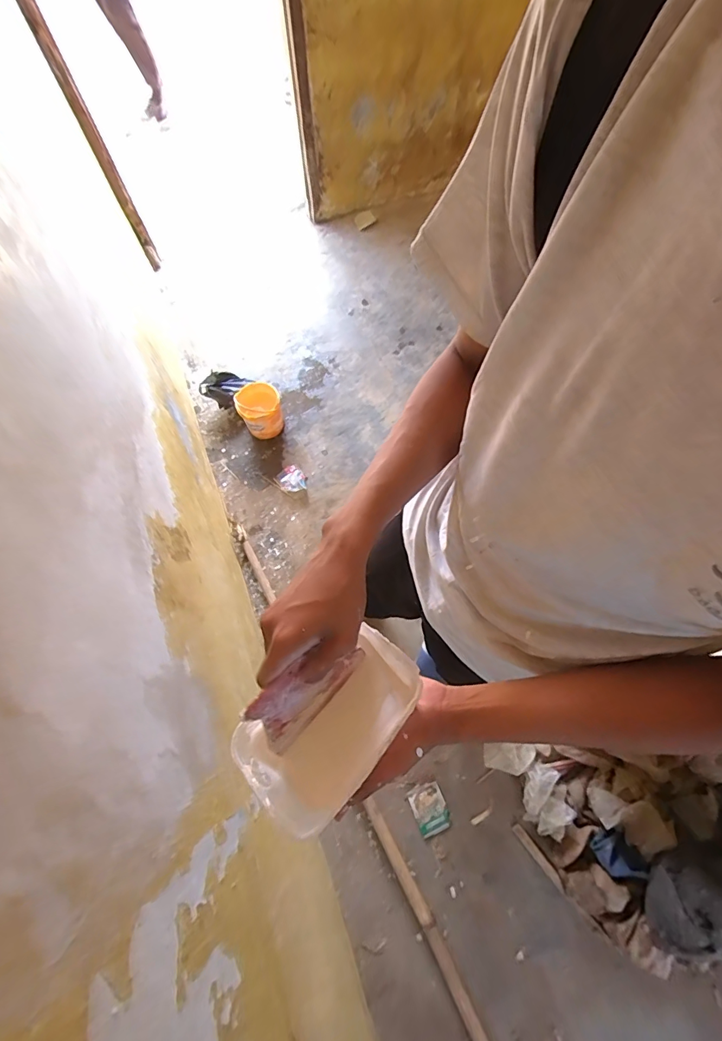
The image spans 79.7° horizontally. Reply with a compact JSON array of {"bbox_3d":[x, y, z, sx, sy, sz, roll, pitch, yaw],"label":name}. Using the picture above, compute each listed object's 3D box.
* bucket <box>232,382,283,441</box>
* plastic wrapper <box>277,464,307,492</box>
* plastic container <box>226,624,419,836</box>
[{"bbox_3d":[-0.381,-0.422,1.647,0.155,0.199,0.146,0,66,0],"label":"bucket"},{"bbox_3d":[-0.259,-0.160,1.627,0.098,0.019,0.115,-17,67,-7],"label":"plastic wrapper"},{"bbox_3d":[-0.025,0.186,0.401,0.169,0.067,0.101,-39,73,-16],"label":"plastic container"}]

